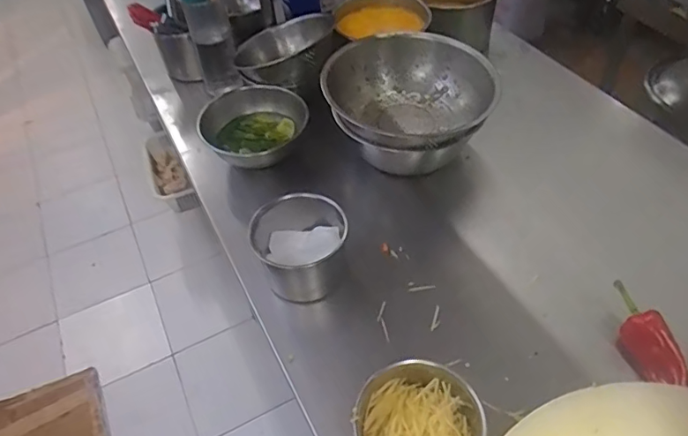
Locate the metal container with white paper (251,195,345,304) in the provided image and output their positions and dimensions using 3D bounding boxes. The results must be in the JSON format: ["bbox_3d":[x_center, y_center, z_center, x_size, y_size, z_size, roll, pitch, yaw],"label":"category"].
[{"bbox_3d":[-0.053,0.035,0.668,0.110,0.092,0.106,-20,50,-12],"label":"metal container with white paper"}]

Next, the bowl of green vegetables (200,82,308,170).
[{"bbox_3d":[-0.139,-0.139,0.828,0.164,0.066,0.147,-12,49,-5],"label":"bowl of green vegetables"}]

